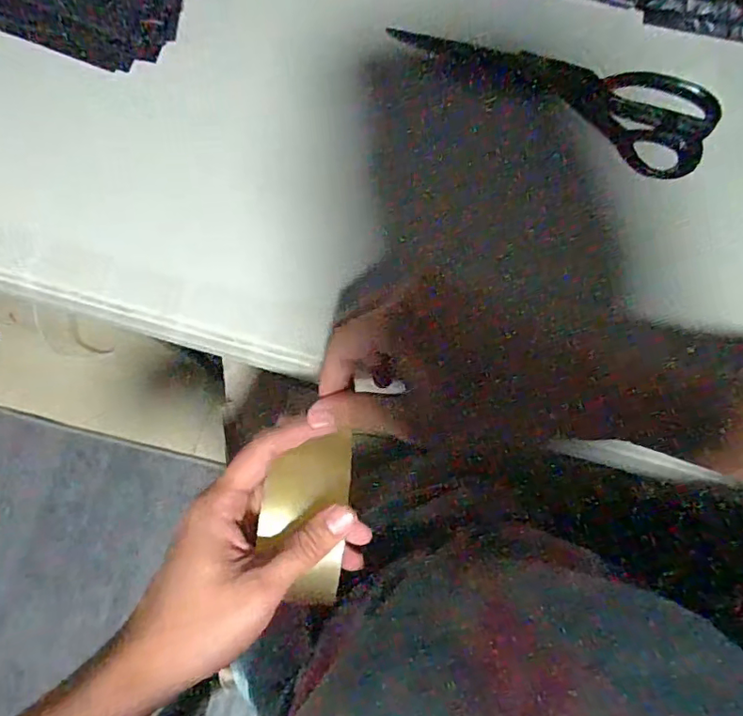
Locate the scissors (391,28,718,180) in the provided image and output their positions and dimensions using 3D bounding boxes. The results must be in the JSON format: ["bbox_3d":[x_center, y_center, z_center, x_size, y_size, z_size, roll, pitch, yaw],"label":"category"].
[{"bbox_3d":[0.132,-0.204,0.382,0.233,0.017,0.071,28,79,6],"label":"scissors"}]

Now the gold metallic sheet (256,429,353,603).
[{"bbox_3d":[-0.036,0.089,0.293,0.050,0.010,0.091,10,81,-23],"label":"gold metallic sheet"}]

